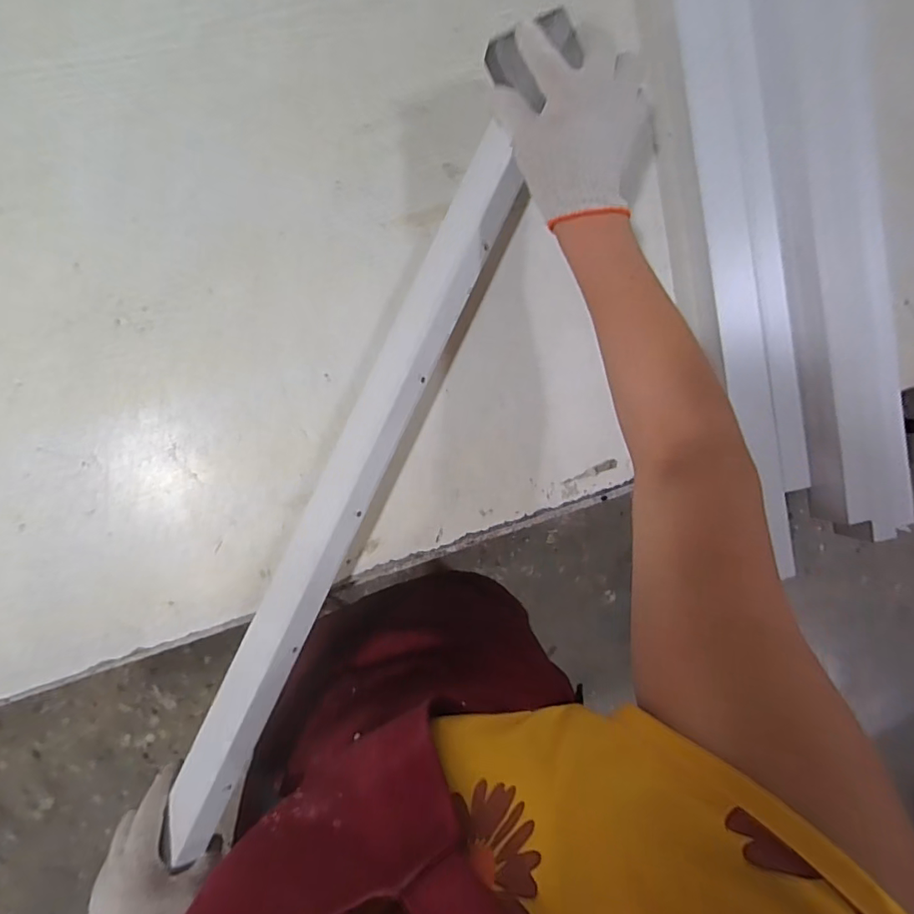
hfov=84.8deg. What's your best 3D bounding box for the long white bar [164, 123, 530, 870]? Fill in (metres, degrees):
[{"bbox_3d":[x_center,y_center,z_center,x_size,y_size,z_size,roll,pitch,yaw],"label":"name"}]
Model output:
[{"bbox_3d":[-0.093,0.027,0.438,0.053,0.046,0.659,25,89,-9],"label":"long white bar"}]

